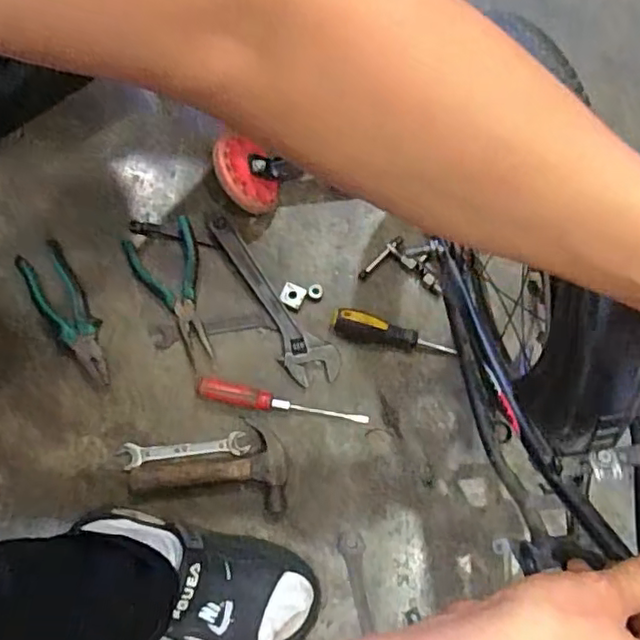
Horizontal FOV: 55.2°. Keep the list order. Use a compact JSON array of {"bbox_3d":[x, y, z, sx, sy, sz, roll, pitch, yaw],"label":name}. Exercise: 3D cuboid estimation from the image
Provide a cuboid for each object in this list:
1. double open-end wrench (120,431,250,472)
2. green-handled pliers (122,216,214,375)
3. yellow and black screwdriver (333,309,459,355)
[{"bbox_3d":[-0.157,0.151,0.713,0.143,0.007,0.028,-7,75,-1],"label":"double open-end wrench"},{"bbox_3d":[-0.170,-0.036,0.754,0.088,0.029,0.178,-26,76,-6],"label":"green-handled pliers"},{"bbox_3d":[0.087,0.020,0.739,0.151,0.026,0.032,16,76,5],"label":"yellow and black screwdriver"}]

